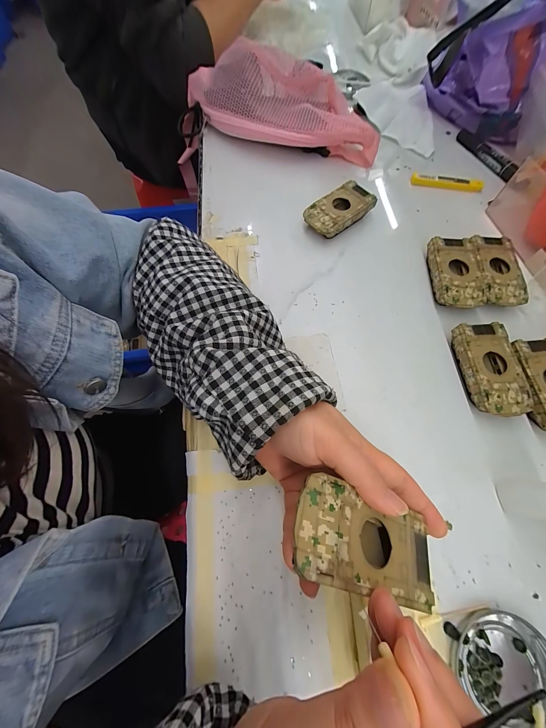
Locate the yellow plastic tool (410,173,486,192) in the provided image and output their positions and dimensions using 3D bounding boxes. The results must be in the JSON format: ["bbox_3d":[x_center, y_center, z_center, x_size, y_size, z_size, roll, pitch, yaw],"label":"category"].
[{"bbox_3d":[0.260,-0.271,0.388,0.101,0.011,0.019,12,69,4],"label":"yellow plastic tool"}]

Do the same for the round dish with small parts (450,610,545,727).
[{"bbox_3d":[0.177,0.229,0.190,0.069,0.010,0.078,-28,71,-11],"label":"round dish with small parts"}]

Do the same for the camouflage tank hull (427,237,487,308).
[{"bbox_3d":[0.218,-0.107,0.315,0.050,0.026,0.092,1,68,0],"label":"camouflage tank hull"}]

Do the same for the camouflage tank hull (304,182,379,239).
[{"bbox_3d":[0.089,-0.203,0.348,0.092,0.025,0.048,-36,73,-14],"label":"camouflage tank hull"}]

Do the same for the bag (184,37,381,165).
[{"bbox_3d":[0.009,-0.392,0.391,0.316,0.082,0.111,15,69,5],"label":"bag"}]

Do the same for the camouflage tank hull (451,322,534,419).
[{"bbox_3d":[0.223,0.007,0.271,0.052,0.026,0.094,-3,68,-2],"label":"camouflage tank hull"}]

